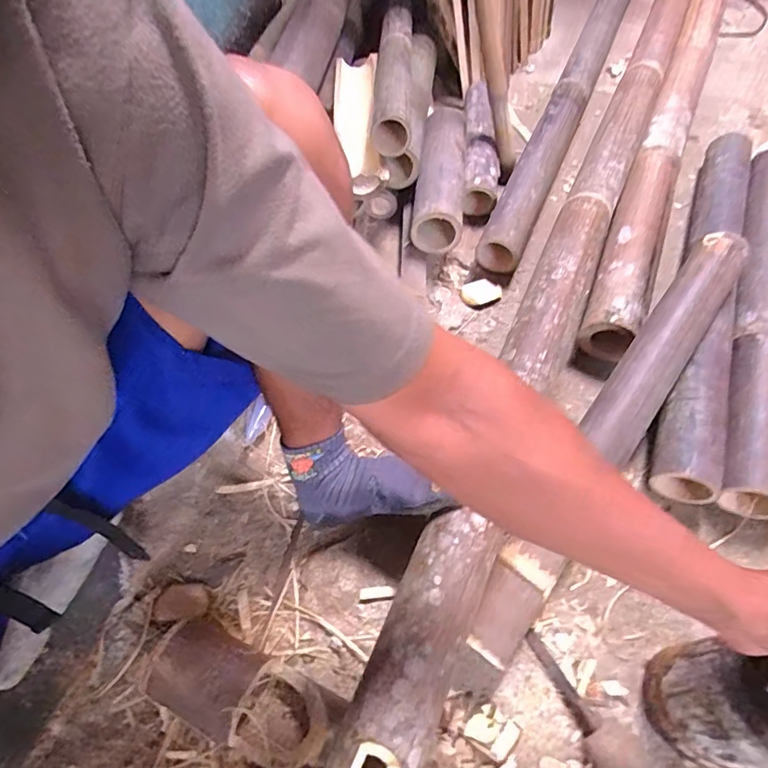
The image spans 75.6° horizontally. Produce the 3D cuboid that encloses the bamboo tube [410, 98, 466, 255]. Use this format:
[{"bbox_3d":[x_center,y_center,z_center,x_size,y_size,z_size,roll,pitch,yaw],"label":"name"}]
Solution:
[{"bbox_3d":[0.102,-0.365,0.846,0.080,0.089,0.323,7,58,6],"label":"bamboo tube"}]

